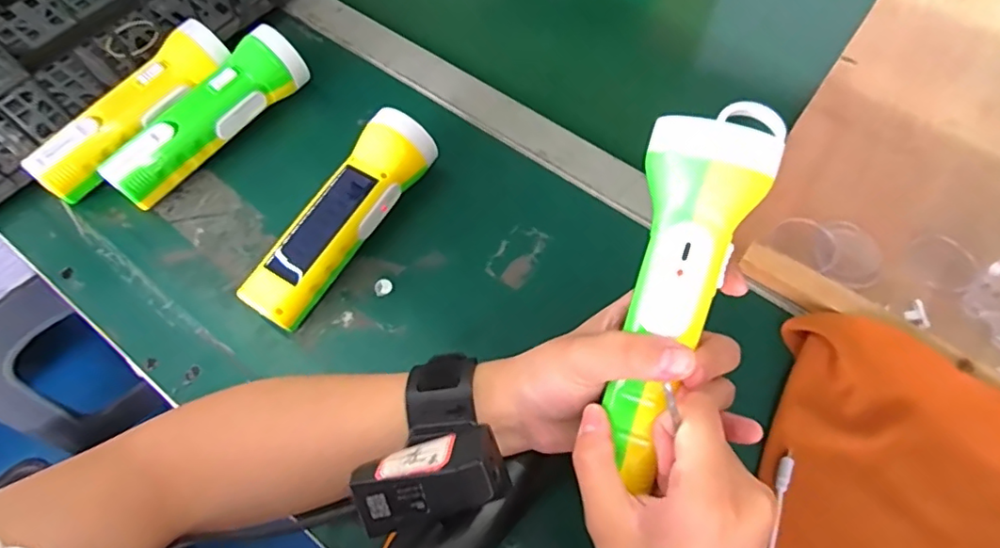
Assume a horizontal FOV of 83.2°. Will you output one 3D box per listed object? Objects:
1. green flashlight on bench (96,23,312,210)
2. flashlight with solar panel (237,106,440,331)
[{"bbox_3d":[-0.229,-0.124,0.444,0.046,0.046,0.174,36,68,18],"label":"green flashlight on bench"},{"bbox_3d":[-0.113,-0.040,0.398,0.048,0.048,0.172,30,66,15],"label":"flashlight with solar panel"}]

